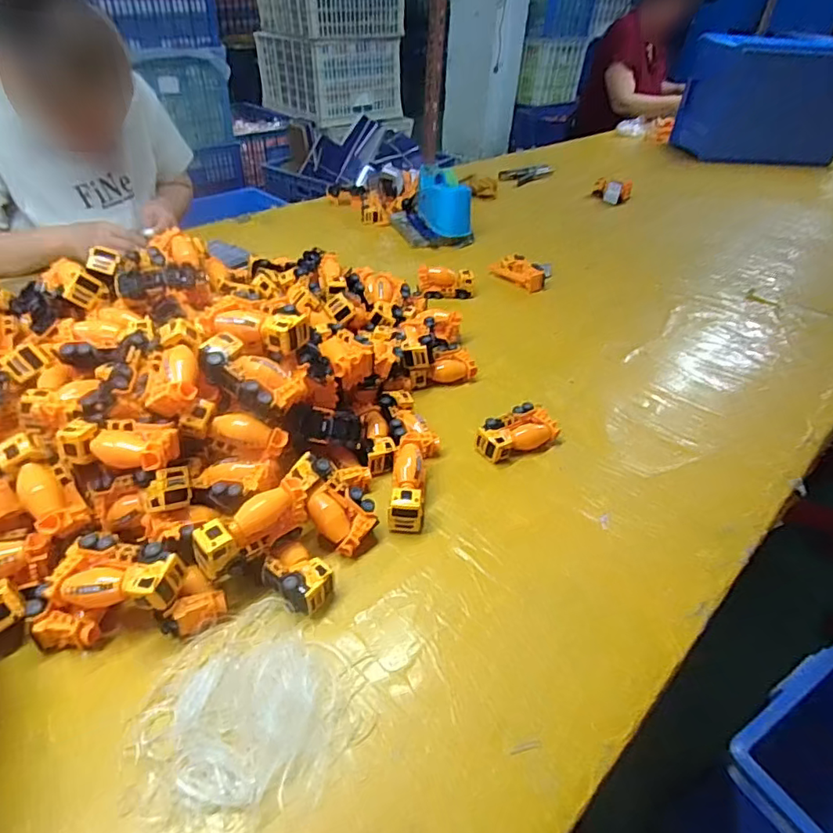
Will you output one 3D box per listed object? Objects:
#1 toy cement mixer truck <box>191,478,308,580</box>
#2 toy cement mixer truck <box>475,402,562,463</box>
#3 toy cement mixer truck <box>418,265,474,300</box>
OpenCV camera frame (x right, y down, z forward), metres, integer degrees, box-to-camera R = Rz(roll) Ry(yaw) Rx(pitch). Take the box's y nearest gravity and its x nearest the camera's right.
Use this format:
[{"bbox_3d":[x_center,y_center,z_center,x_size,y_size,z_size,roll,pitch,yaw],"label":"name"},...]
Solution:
[{"bbox_3d":[-0.148,0.108,0.493,0.105,0.059,0.033,-25,48,-31],"label":"toy cement mixer truck"},{"bbox_3d":[0.129,0.022,0.675,0.103,0.034,0.055,-20,46,-27],"label":"toy cement mixer truck"},{"bbox_3d":[0.055,-0.247,0.992,0.102,0.058,0.036,-2,41,-9],"label":"toy cement mixer truck"}]

